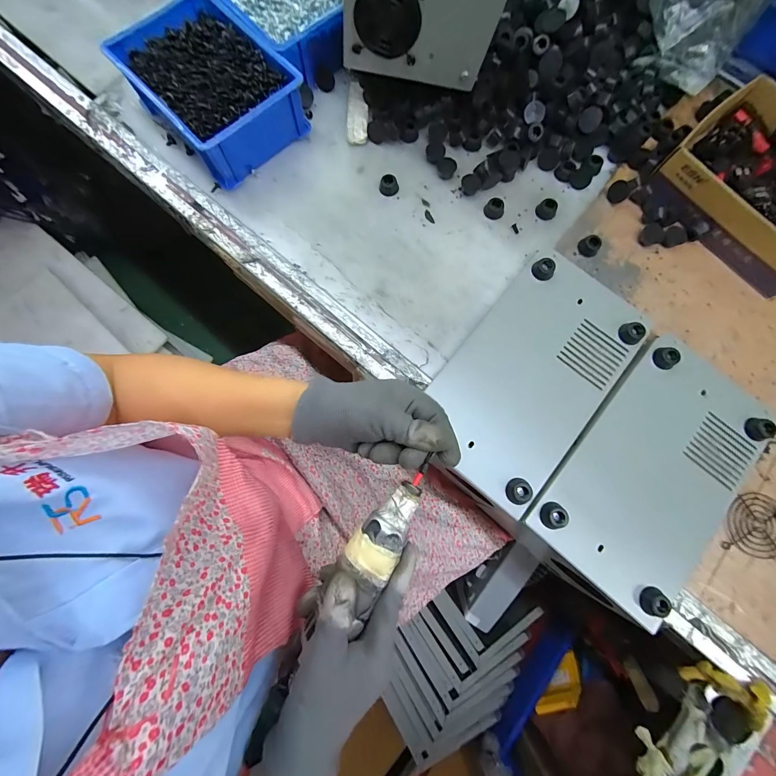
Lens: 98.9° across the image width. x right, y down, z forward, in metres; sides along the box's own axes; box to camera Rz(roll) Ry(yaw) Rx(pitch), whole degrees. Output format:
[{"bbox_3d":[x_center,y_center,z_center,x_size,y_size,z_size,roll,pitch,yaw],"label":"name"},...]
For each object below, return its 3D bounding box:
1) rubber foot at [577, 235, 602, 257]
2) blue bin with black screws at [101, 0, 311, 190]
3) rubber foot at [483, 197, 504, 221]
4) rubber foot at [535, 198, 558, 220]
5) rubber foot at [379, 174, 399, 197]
[{"bbox_3d":[0.244,-0.172,0.402,0.024,0.016,0.019,44,83,8],"label":"rubber foot"},{"bbox_3d":[-0.212,-0.363,0.407,0.141,0.073,0.193,-43,82,-7],"label":"blue bin with black screws"},{"bbox_3d":[0.133,-0.224,0.415,0.024,0.015,0.019,24,80,5],"label":"rubber foot"},{"bbox_3d":[0.197,-0.221,0.411,0.024,0.014,0.021,34,81,7],"label":"rubber foot"},{"bbox_3d":[0.001,-0.253,0.415,0.023,0.014,0.020,-5,79,0],"label":"rubber foot"}]

